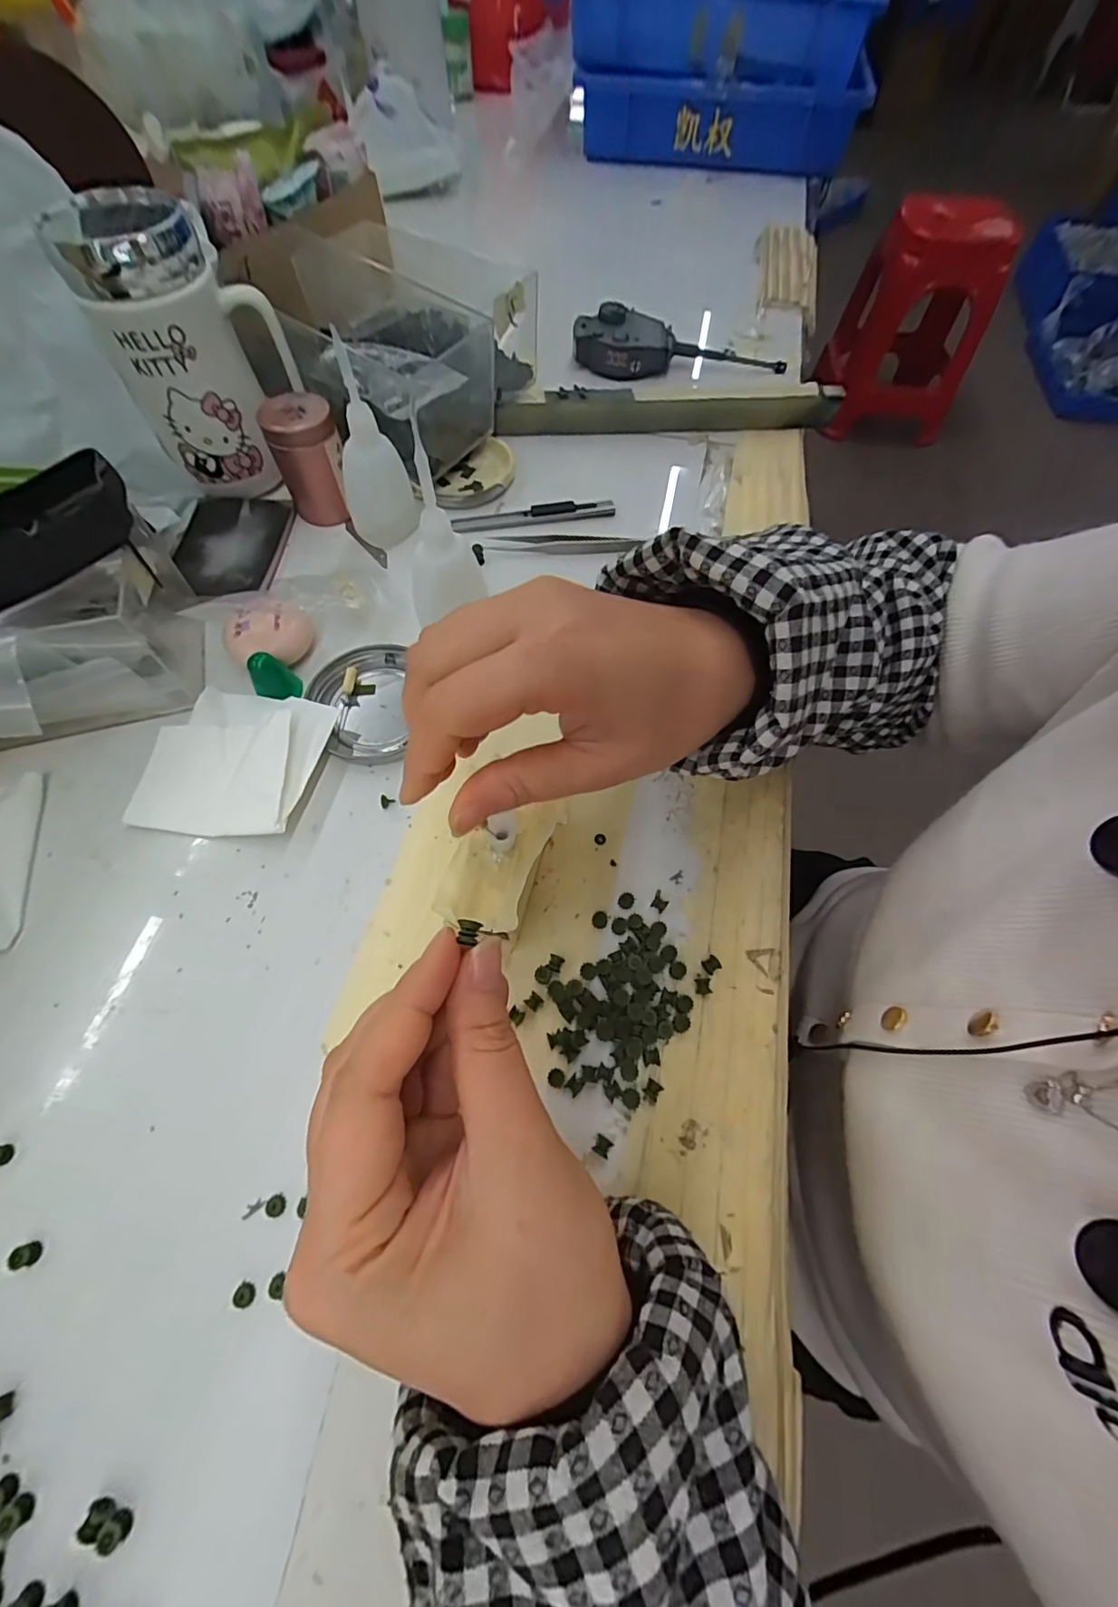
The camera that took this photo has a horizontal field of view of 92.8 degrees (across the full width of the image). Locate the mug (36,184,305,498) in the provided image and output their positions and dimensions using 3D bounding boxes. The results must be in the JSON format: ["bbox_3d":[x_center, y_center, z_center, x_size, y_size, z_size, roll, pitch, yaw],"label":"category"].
[{"bbox_3d":[-0.223,-0.278,0.339,0.098,0.134,0.068,-29,68,-15],"label":"mug"}]

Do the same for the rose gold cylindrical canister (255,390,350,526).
[{"bbox_3d":[-0.168,-0.232,0.360,0.043,0.065,0.034,-24,67,-13],"label":"rose gold cylindrical canister"}]

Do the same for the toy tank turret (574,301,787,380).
[{"bbox_3d":[0.109,-0.409,0.472,0.188,0.033,0.049,-1,64,-3],"label":"toy tank turret"}]

